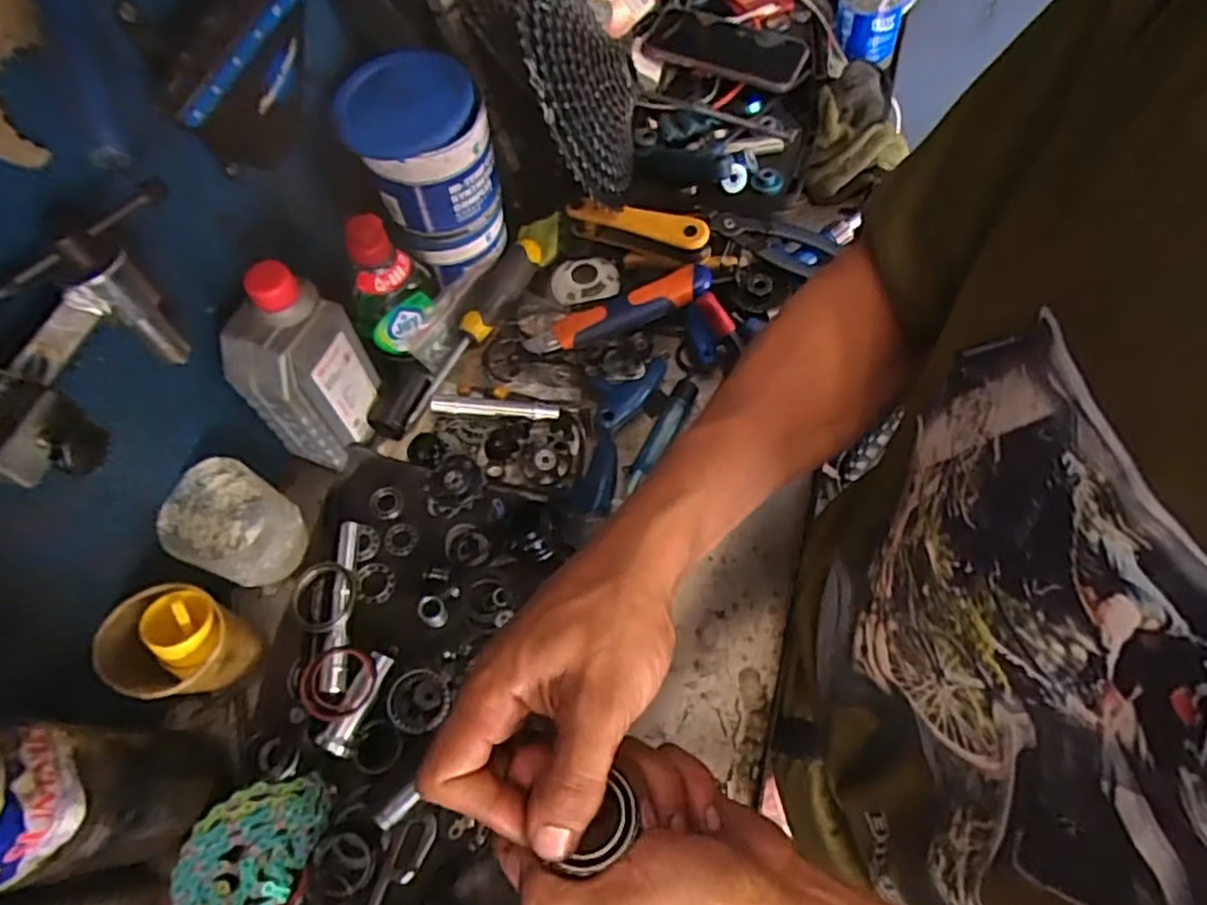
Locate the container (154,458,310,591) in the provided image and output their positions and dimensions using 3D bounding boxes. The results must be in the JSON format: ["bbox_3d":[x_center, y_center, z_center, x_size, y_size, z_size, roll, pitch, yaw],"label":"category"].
[{"bbox_3d":[-0.260,0.054,0.502,0.064,0.084,0.069,-1,64,3],"label":"container"}]

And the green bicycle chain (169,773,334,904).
[{"bbox_3d":[-0.228,0.258,0.441,0.060,0.038,0.113,21,67,13],"label":"green bicycle chain"}]

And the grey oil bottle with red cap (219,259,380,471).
[{"bbox_3d":[-0.220,-0.062,0.512,0.053,0.160,0.083,23,68,14],"label":"grey oil bottle with red cap"}]

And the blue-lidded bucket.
[{"bbox_3d":[-0.137,-0.224,0.563,0.098,0.139,0.087,-22,65,-8],"label":"blue-lidded bucket"}]

